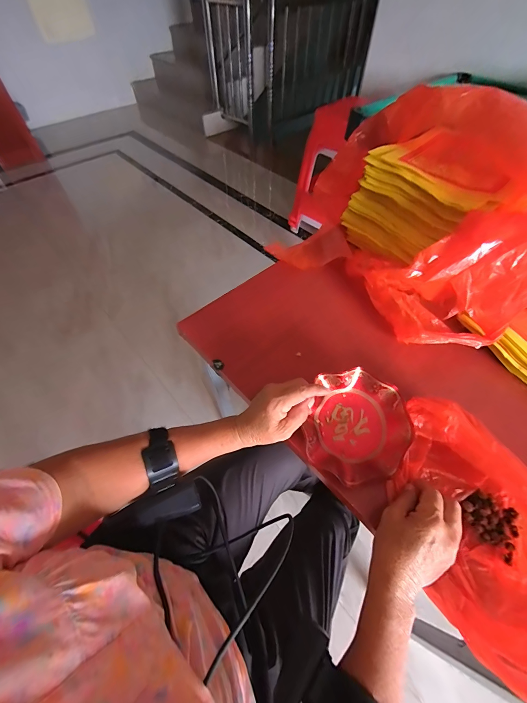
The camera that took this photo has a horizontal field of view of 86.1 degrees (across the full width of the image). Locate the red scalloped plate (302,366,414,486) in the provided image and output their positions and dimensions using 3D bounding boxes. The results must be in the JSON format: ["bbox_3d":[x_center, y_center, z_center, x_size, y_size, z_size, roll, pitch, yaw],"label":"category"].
[{"bbox_3d":[0.120,0.097,0.370,0.128,0.045,0.130,-1,58,1],"label":"red scalloped plate"}]

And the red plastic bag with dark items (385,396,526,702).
[{"bbox_3d":[0.234,0.183,0.310,0.132,0.072,0.263,-7,61,-3],"label":"red plastic bag with dark items"}]

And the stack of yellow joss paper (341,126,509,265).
[{"bbox_3d":[0.302,-0.285,0.545,0.212,0.132,0.220,-21,58,-14],"label":"stack of yellow joss paper"}]

